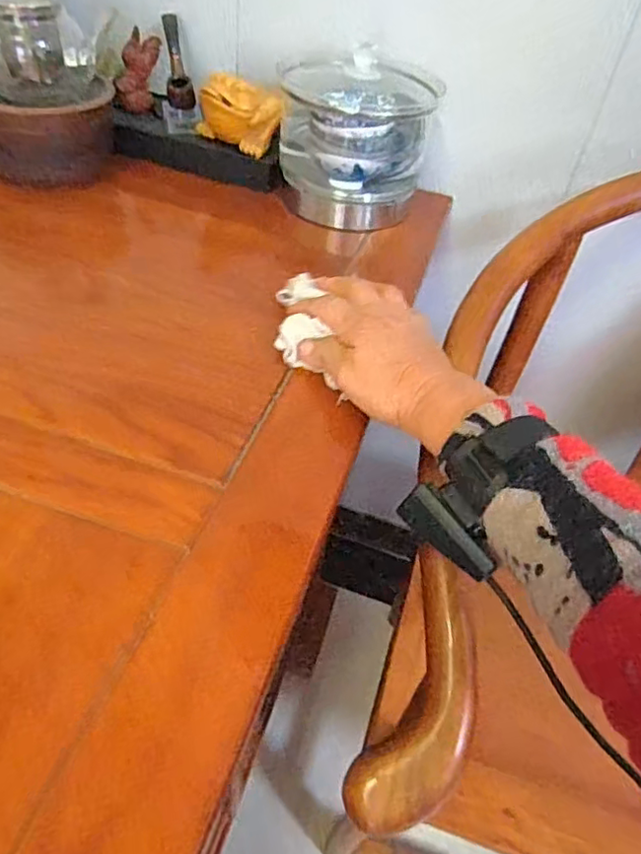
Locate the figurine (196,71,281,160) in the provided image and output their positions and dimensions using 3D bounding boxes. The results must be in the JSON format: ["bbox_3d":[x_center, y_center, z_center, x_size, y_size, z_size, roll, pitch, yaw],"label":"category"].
[{"bbox_3d":[-0.085,-0.325,0.630,0.089,0.063,0.055,3,46,-6],"label":"figurine"}]

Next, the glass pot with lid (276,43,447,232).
[{"bbox_3d":[0.037,-0.292,0.627,0.122,0.133,0.132,28,49,19],"label":"glass pot with lid"}]

